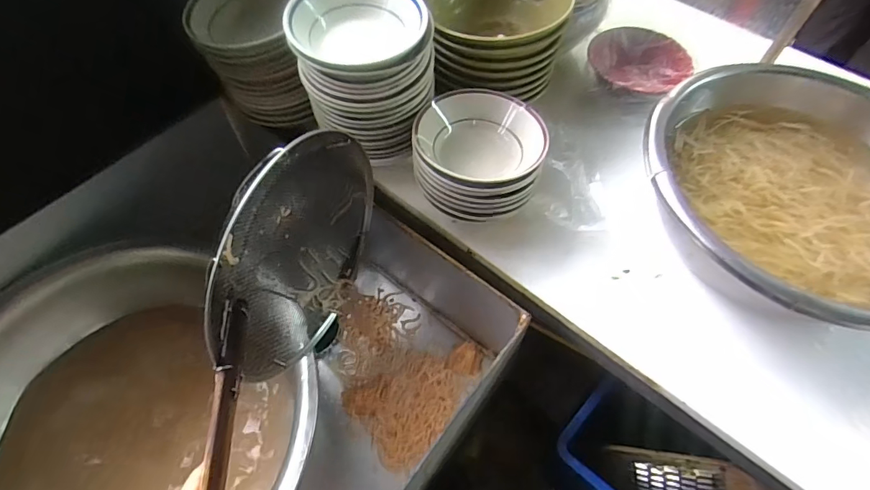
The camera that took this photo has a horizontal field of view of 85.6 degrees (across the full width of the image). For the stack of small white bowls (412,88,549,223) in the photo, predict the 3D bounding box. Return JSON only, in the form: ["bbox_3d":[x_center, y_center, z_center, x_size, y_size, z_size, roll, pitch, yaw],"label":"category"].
[{"bbox_3d":[0.060,-0.121,0.632,0.167,0.099,0.145,18,60,10],"label":"stack of small white bowls"}]

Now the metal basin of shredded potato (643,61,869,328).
[{"bbox_3d":[0.448,-0.066,0.579,0.372,0.121,0.344,15,60,8],"label":"metal basin of shredded potato"}]

